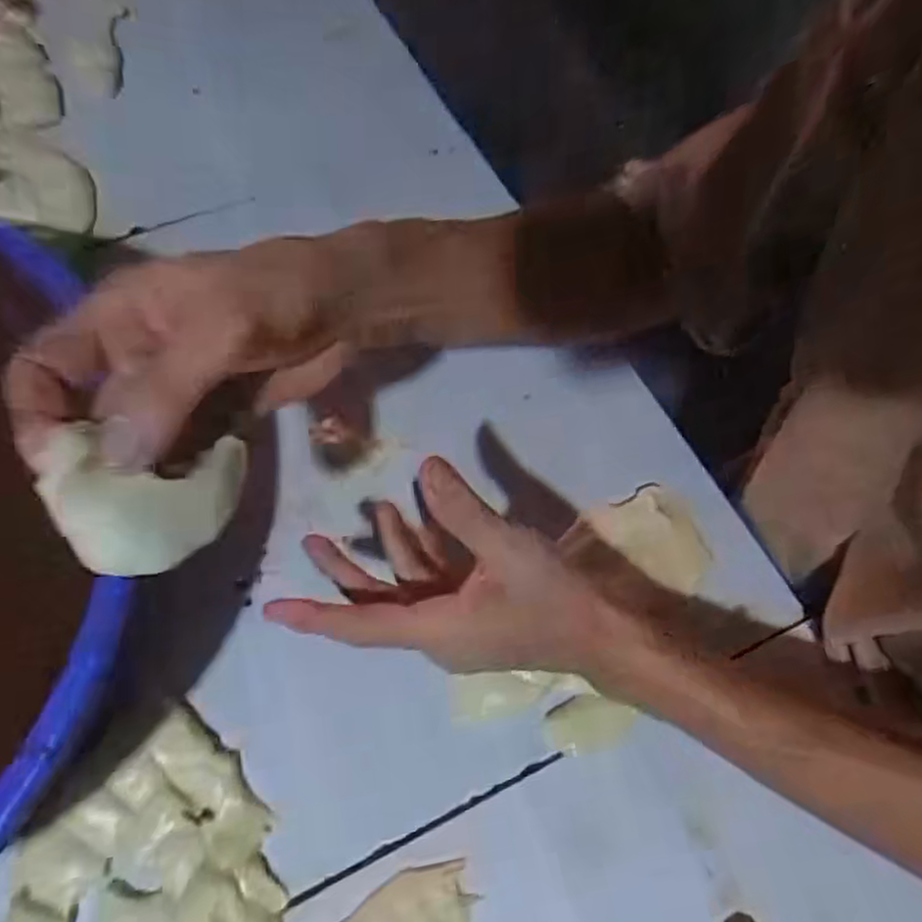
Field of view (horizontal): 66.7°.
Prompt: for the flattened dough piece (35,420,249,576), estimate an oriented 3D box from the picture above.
[{"bbox_3d":[-0.105,0.014,0.246,0.010,0.072,0.047,-11,82,38],"label":"flattened dough piece"}]

